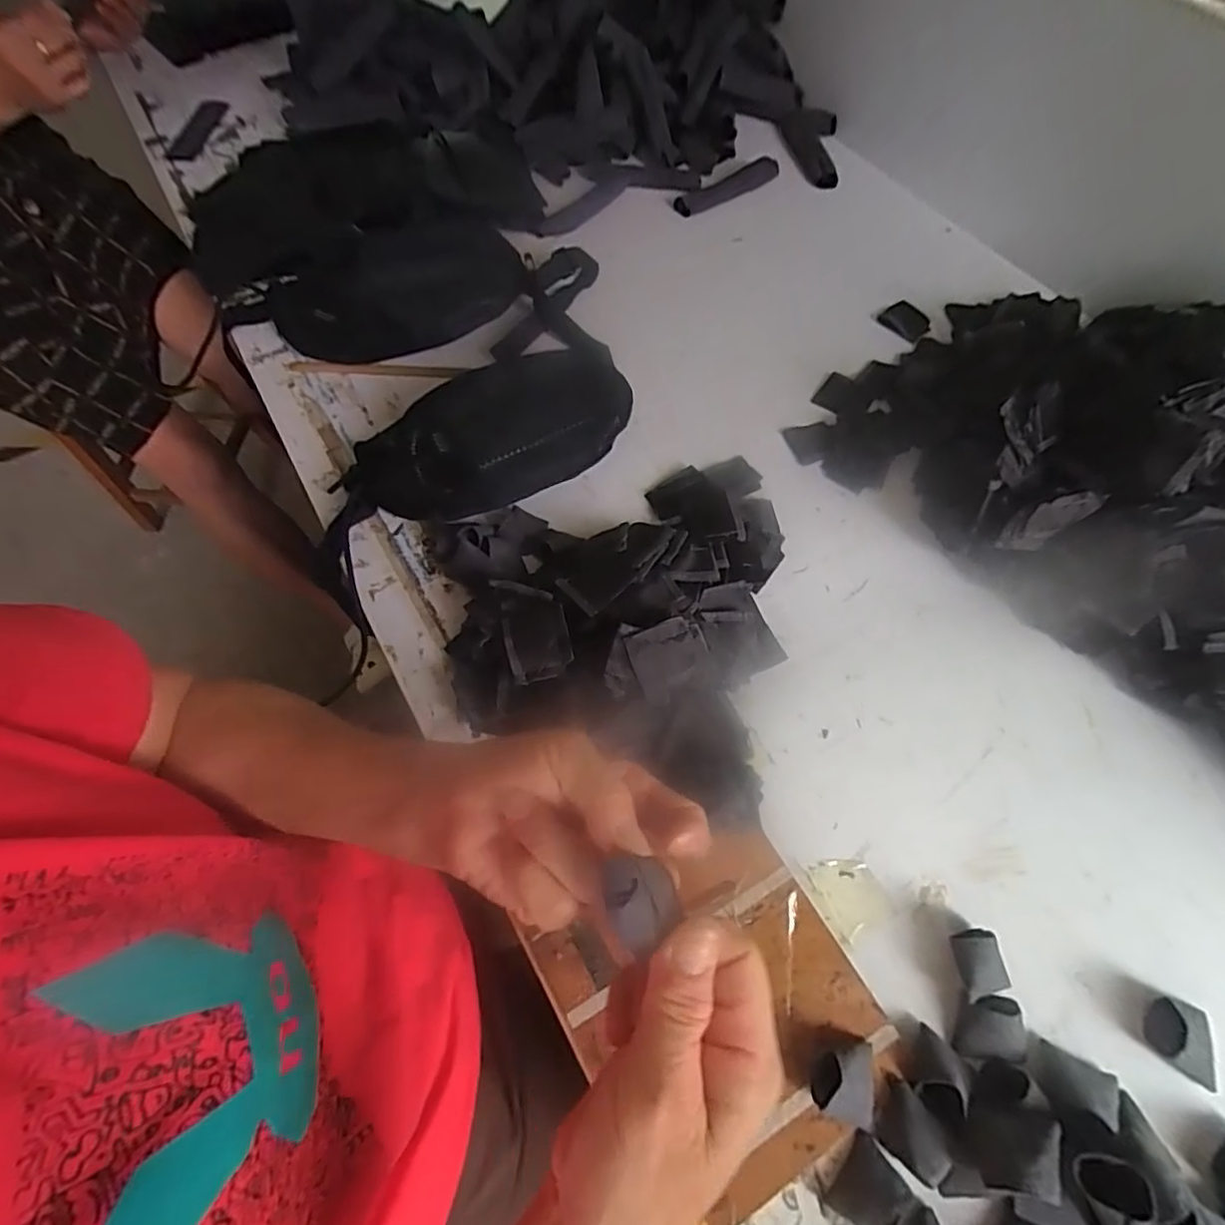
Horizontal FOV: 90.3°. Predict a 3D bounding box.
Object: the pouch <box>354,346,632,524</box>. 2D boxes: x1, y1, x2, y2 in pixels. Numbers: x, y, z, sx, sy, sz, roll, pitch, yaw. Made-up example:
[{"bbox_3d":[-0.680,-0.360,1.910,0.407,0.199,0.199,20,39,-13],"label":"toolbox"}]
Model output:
[{"bbox_3d":[-0.109,-0.172,0.593,0.264,0.063,0.134,-21,64,-10],"label":"pouch"}]

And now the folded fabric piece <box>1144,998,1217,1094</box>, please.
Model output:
[{"bbox_3d":[0.362,0.271,0.384,0.034,0.022,0.044,10,63,6],"label":"folded fabric piece"}]

